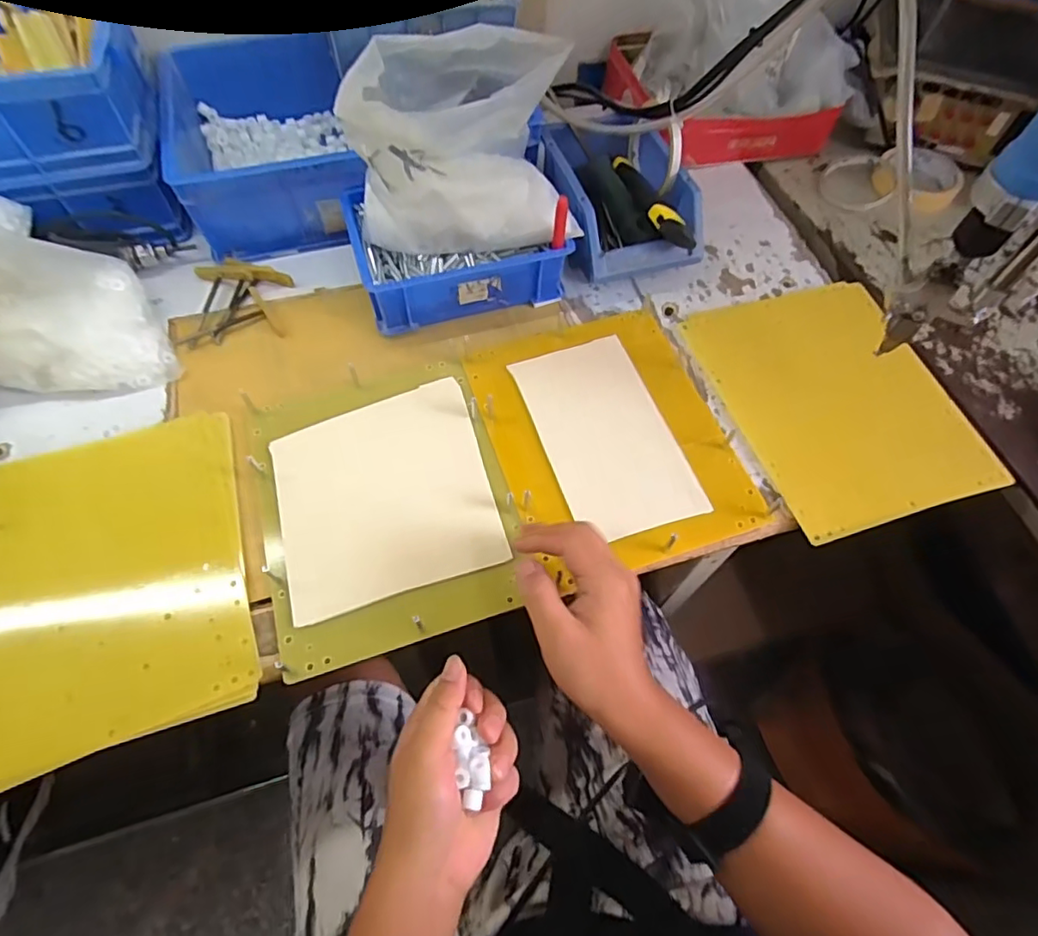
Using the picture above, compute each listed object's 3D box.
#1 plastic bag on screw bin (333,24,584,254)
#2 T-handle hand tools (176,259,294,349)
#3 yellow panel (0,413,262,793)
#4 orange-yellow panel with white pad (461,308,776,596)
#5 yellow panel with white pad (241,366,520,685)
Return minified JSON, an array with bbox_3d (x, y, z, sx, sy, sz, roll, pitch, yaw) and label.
[{"bbox_3d":[-0.056,-0.281,0.497,0.177,0.146,0.141,-19,63,-13],"label":"plastic bag on screw bin"},{"bbox_3d":[-0.274,-0.163,0.553,0.092,0.020,0.092,-1,62,-3],"label":"T-handle hand tools"},{"bbox_3d":[-0.310,0.079,0.422,0.198,0.011,0.246,-18,64,-11],"label":"yellow panel"},{"bbox_3d":[0.077,-0.036,0.491,0.195,0.028,0.242,-16,64,-11],"label":"orange-yellow panel with white pad"},{"bbox_3d":[-0.110,0.021,0.464,0.190,0.007,0.242,-16,64,-11],"label":"yellow panel with white pad"}]

